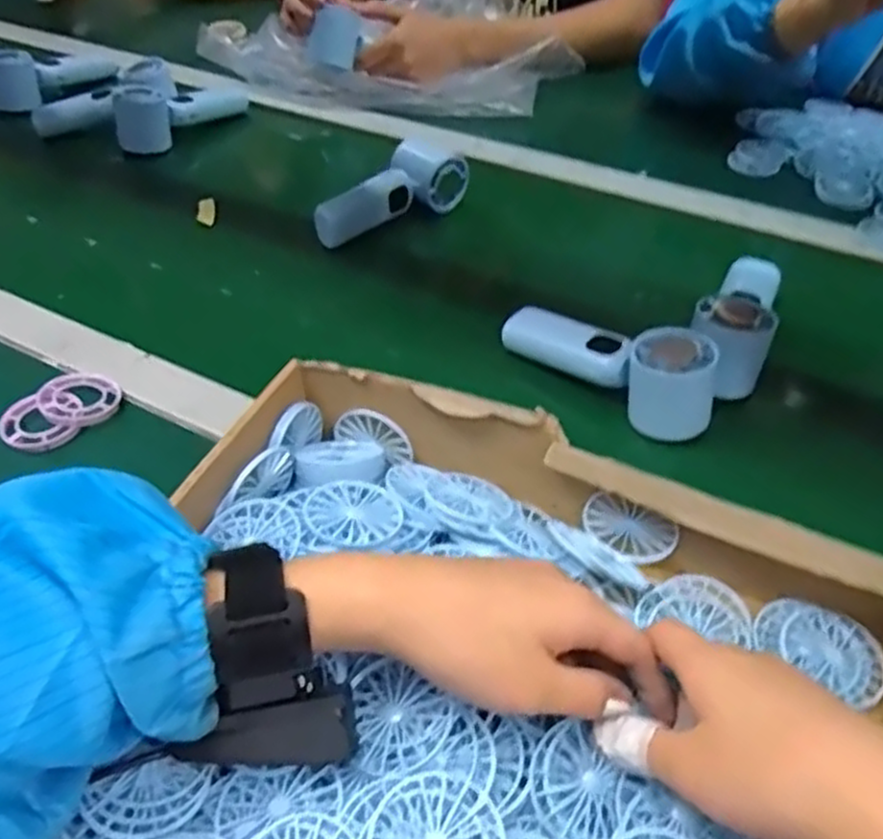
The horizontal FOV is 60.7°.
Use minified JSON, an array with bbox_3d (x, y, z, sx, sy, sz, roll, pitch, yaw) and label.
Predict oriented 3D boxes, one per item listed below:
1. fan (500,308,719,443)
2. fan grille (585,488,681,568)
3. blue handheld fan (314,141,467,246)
[{"bbox_3d":[0.117,-0.047,0.524,0.152,0.056,0.047,34,54,29],"label":"fan"},{"bbox_3d":[0.103,0.062,0.413,0.049,0.038,0.010,21,49,19],"label":"fan grille"},{"bbox_3d":[-0.053,-0.206,0.702,0.165,0.055,0.048,-31,53,-26],"label":"blue handheld fan"}]

